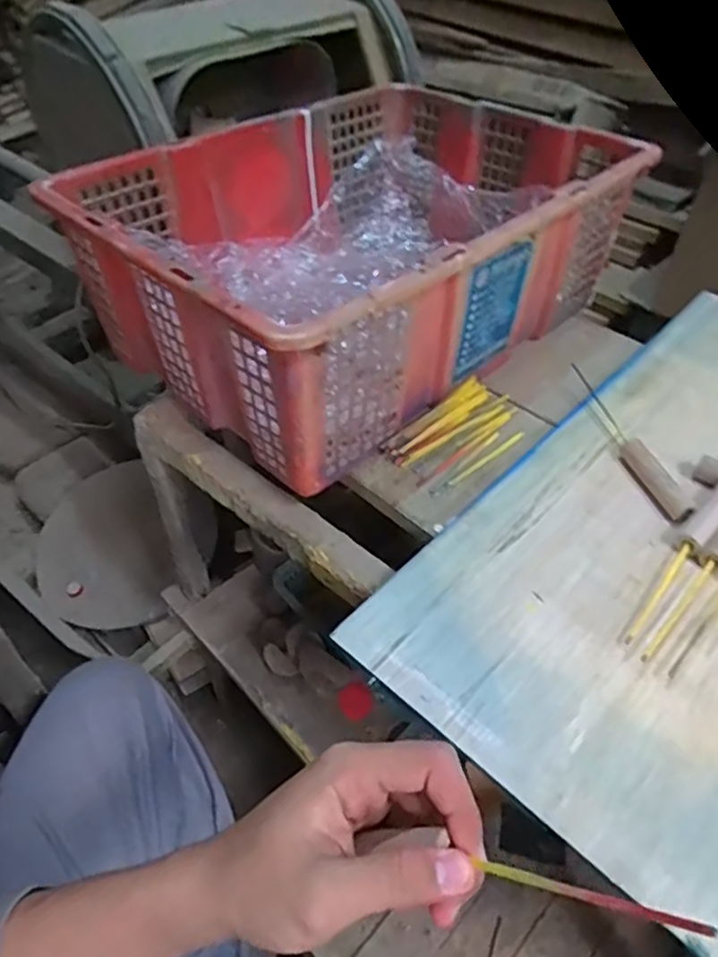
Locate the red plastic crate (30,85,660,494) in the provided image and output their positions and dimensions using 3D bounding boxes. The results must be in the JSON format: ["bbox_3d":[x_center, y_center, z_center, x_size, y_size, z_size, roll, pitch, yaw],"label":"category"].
[{"bbox_3d":[0.004,-0.230,0.626,0.472,0.163,0.346,-36,59,-29],"label":"red plastic crate"}]

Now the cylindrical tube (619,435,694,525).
[{"bbox_3d":[0.235,0.003,0.509,0.022,0.016,0.081,-14,51,-14],"label":"cylindrical tube"}]

